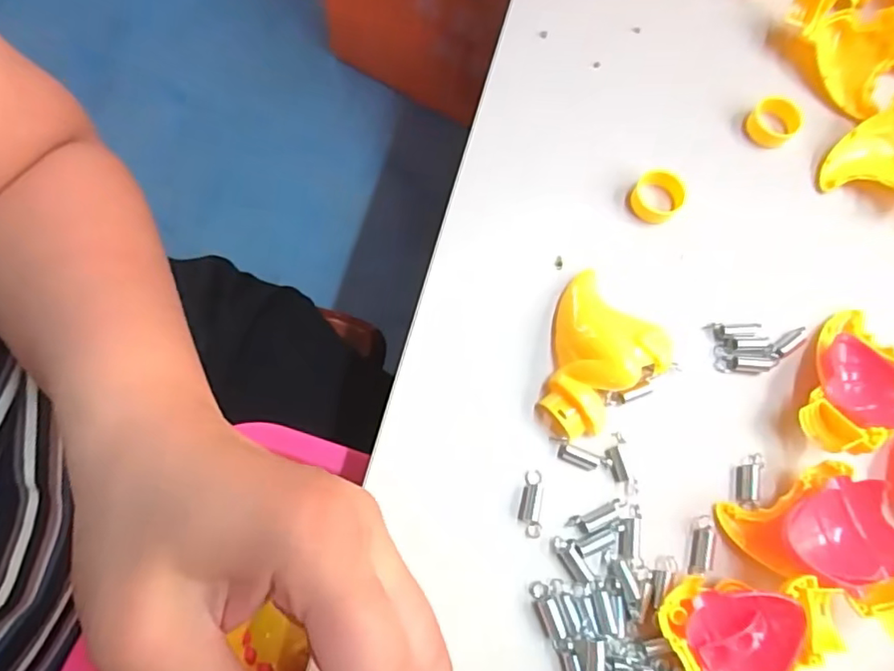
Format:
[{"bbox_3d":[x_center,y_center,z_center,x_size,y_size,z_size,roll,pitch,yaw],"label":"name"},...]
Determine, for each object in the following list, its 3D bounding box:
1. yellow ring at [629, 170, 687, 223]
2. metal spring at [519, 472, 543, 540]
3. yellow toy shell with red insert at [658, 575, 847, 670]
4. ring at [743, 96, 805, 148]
[{"bbox_3d":[0.107,-0.070,0.289,0.024,0.015,0.023,1,73,-3],"label":"yellow ring"},{"bbox_3d":[0.037,0.073,0.245,0.010,0.009,0.028,5,73,-2],"label":"metal spring"},{"bbox_3d":[0.118,0.123,0.217,0.065,0.017,0.058,-9,74,-6],"label":"yellow toy shell with red insert"},{"bbox_3d":[0.175,-0.114,0.303,0.022,0.014,0.025,-39,79,-14],"label":"ring"}]

